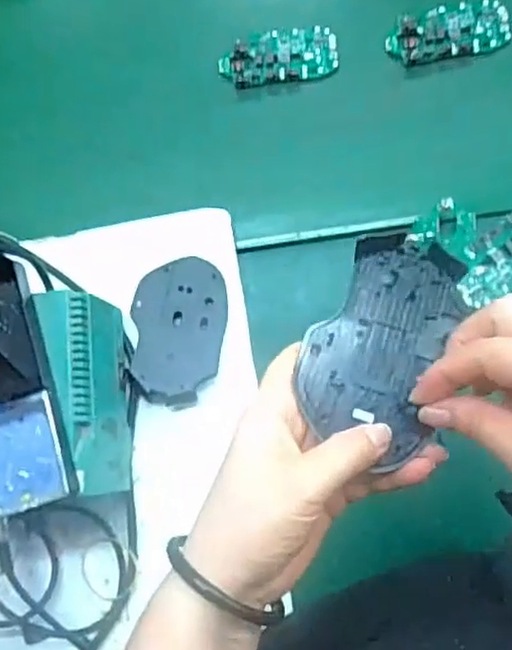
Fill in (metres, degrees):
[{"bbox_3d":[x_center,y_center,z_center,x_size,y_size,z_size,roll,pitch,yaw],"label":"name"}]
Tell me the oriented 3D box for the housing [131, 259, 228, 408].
[{"bbox_3d":[-0.059,0.006,0.531,0.071,0.024,0.114,-2,82,5],"label":"housing"}]

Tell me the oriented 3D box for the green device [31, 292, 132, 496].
[{"bbox_3d":[-0.121,0.051,0.494,0.035,0.096,0.136,-6,82,4],"label":"green device"}]

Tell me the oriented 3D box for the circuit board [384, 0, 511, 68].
[{"bbox_3d":[0.160,-0.243,0.562,0.098,0.009,0.045,-10,81,3],"label":"circuit board"}]

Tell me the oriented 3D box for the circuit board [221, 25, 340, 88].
[{"bbox_3d":[0.019,-0.229,0.571,0.097,0.007,0.047,-7,81,4],"label":"circuit board"}]

